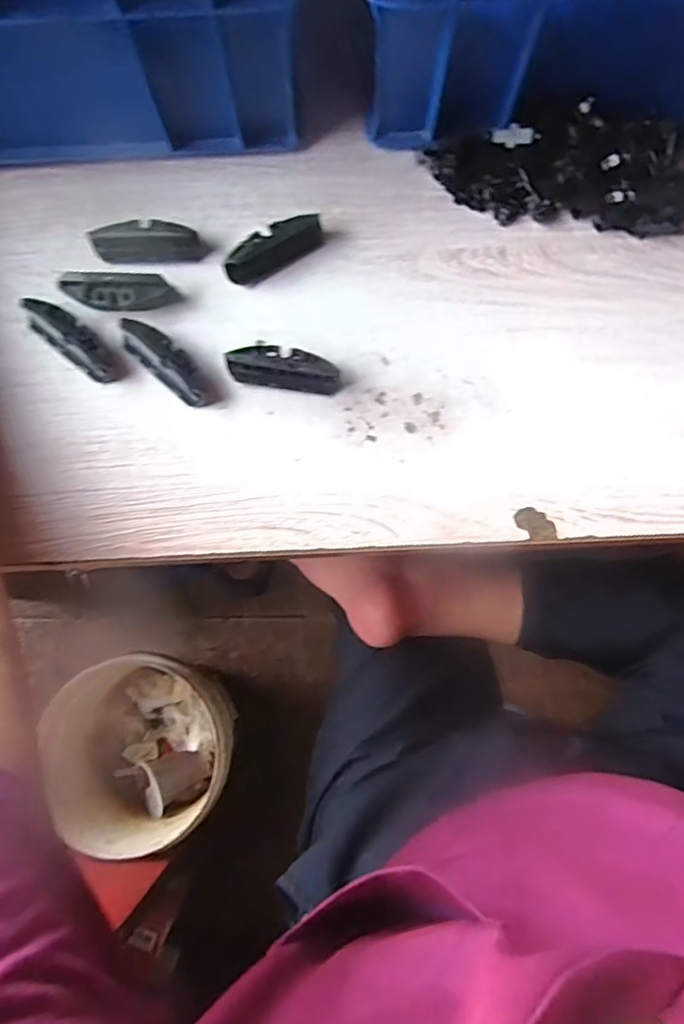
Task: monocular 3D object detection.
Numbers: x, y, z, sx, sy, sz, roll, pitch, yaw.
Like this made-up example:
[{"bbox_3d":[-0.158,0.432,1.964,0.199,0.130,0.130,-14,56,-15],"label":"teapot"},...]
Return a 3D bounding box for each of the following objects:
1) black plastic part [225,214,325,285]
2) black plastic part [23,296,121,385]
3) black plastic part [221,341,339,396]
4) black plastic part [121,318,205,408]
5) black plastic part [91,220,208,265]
[{"bbox_3d":[-0.045,-0.173,0.391,0.068,0.015,0.022,-35,80,-6],"label":"black plastic part"},{"bbox_3d":[-0.169,-0.109,0.373,0.064,0.021,0.023,40,81,8],"label":"black plastic part"},{"bbox_3d":[-0.036,-0.095,0.376,0.070,0.021,0.025,8,79,2],"label":"black plastic part"},{"bbox_3d":[-0.110,-0.095,0.372,0.064,0.020,0.021,41,82,8],"label":"black plastic part"},{"bbox_3d":[-0.127,-0.177,0.390,0.069,0.019,0.022,-2,79,0],"label":"black plastic part"}]

